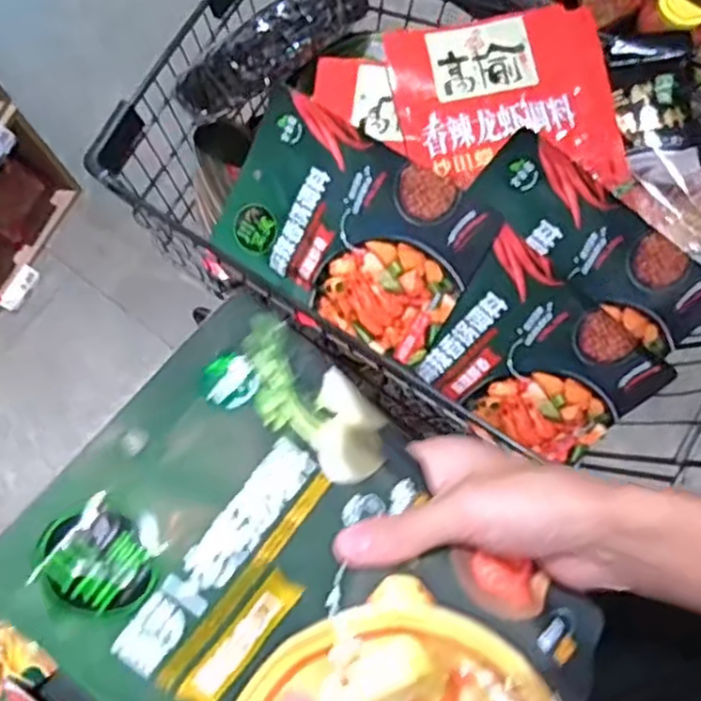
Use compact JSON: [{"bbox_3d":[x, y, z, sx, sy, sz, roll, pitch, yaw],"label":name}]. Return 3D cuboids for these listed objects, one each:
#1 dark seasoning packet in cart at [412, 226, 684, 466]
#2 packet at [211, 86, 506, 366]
[{"bbox_3d":[0.164,0.011,0.643,0.187,0.009,0.147,33,114,-7],"label":"dark seasoning packet in cart"},{"bbox_3d":[-0.003,-0.107,0.649,0.223,0.012,0.156,36,111,13],"label":"packet"}]

